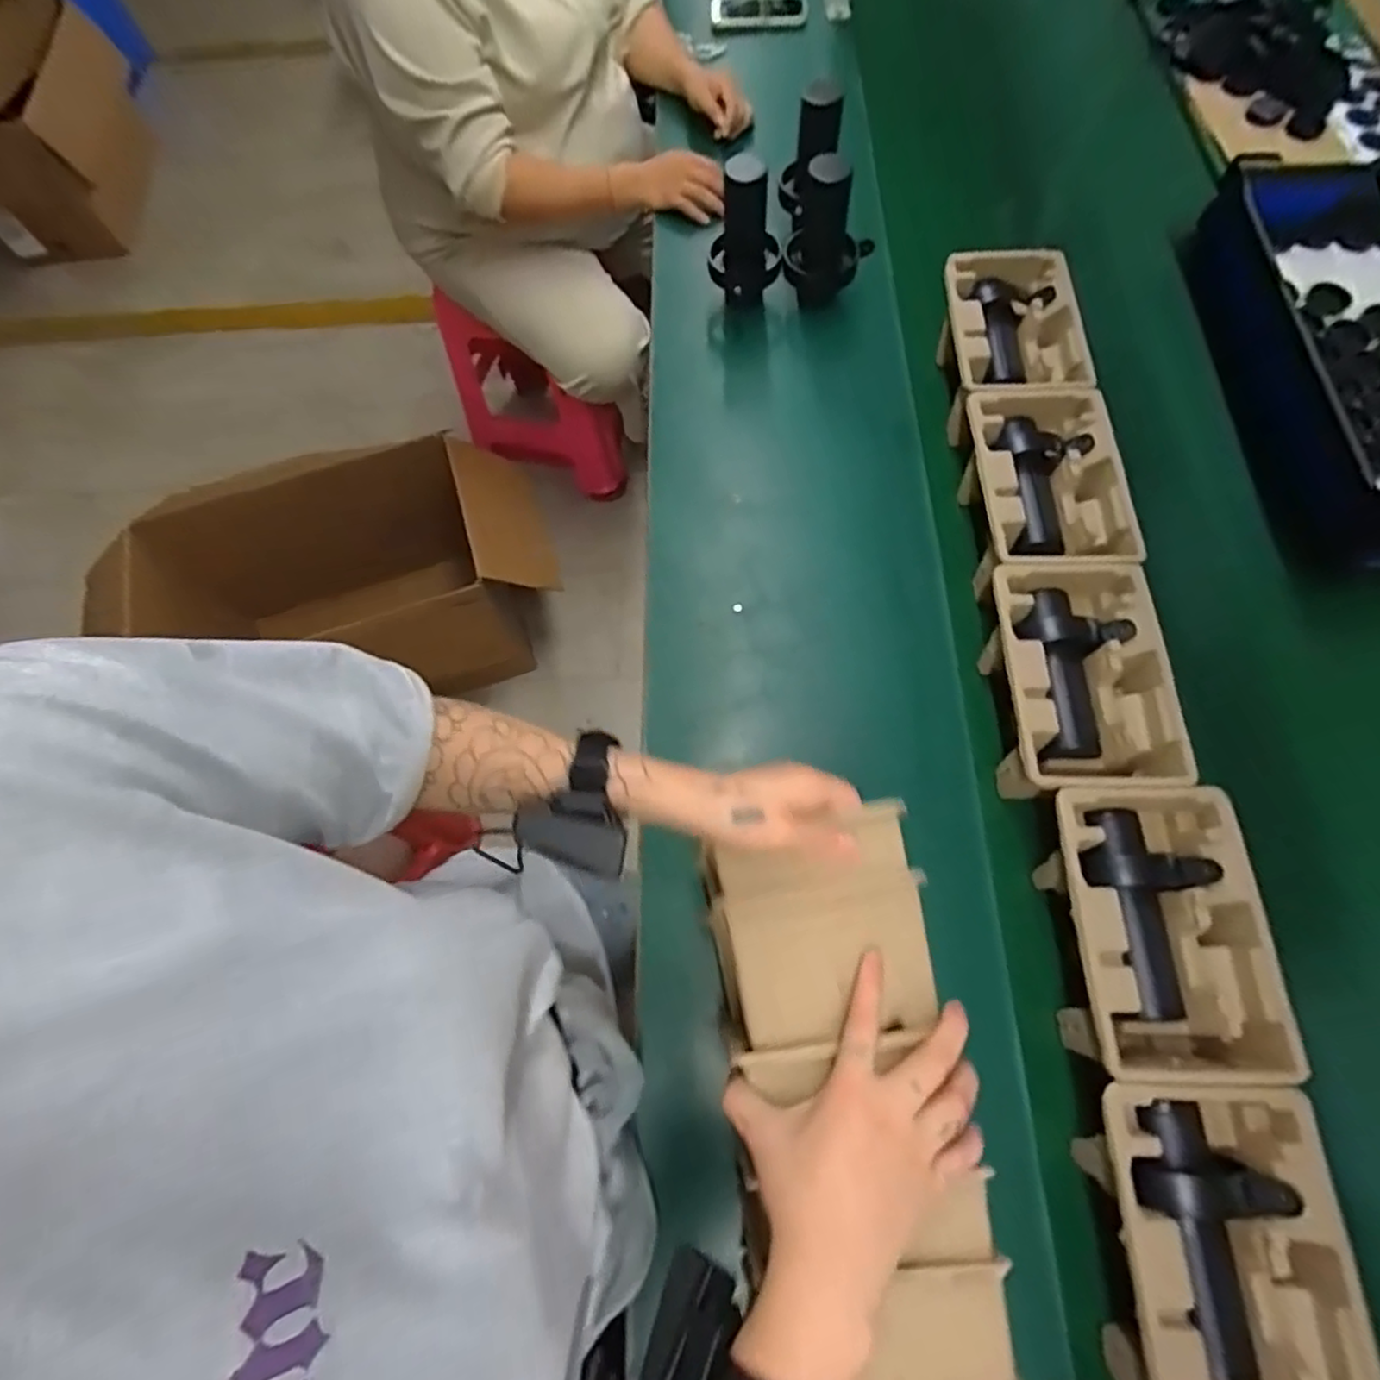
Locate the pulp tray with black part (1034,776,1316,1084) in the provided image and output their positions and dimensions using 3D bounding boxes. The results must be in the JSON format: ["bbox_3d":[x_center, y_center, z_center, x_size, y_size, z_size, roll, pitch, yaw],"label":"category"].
[{"bbox_3d":[0.398,0.207,0.603,0.144,0.100,0.228,-2,70,2],"label":"pulp tray with black part"}]

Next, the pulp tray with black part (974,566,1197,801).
[{"bbox_3d":[0.381,-0.007,0.690,0.154,0.086,0.234,-4,70,2],"label":"pulp tray with black part"}]

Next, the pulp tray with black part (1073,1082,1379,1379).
[{"bbox_3d":[0.389,0.422,0.518,0.147,0.109,0.225,0,70,3],"label":"pulp tray with black part"}]

